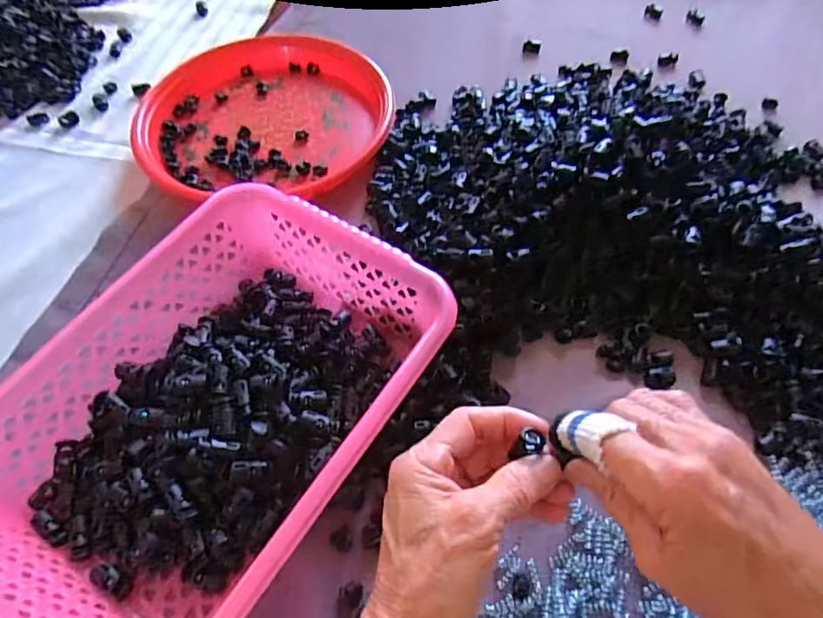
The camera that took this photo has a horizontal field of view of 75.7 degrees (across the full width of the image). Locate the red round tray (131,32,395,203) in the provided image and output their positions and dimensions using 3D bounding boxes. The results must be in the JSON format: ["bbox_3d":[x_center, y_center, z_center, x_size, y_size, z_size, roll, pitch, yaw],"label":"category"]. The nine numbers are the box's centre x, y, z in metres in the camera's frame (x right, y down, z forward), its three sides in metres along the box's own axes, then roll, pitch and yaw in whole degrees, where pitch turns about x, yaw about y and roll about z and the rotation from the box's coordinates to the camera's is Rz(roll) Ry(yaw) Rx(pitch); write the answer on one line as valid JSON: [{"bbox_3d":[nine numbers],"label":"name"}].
[{"bbox_3d":[-0.148,-0.219,0.558,0.247,0.034,0.257,-1,60,3],"label":"red round tray"}]

